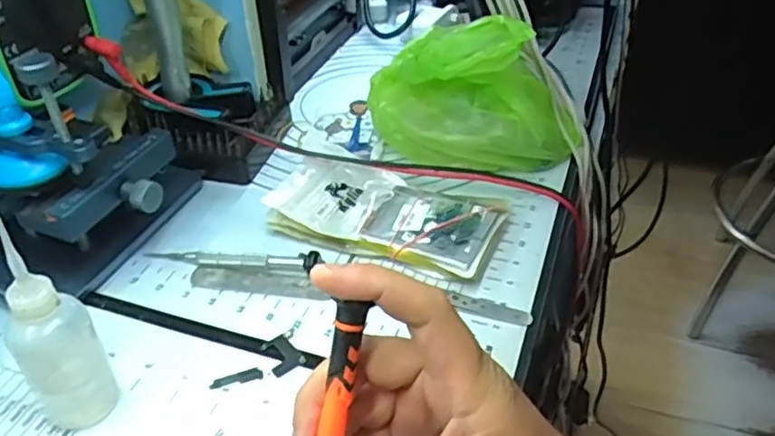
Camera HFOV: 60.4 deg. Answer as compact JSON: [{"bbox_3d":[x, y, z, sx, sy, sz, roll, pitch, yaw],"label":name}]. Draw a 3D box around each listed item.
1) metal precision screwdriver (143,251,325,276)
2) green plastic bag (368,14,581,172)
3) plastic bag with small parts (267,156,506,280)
[{"bbox_3d":[-0.102,0.025,0.444,0.115,0.012,0.017,5,39,9],"label":"metal precision screwdriver"},{"bbox_3d":[0.065,-0.097,0.500,0.154,0.125,0.083,0,39,3],"label":"green plastic bag"},{"bbox_3d":[0.000,-0.004,0.465,0.150,0.026,0.079,13,41,18],"label":"plastic bag with small parts"}]

